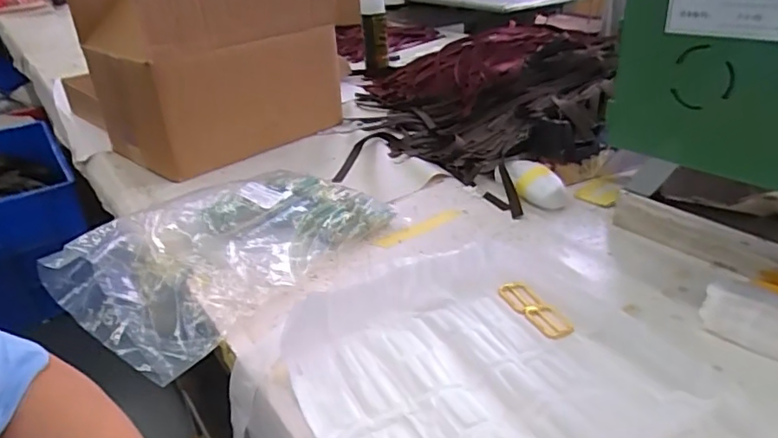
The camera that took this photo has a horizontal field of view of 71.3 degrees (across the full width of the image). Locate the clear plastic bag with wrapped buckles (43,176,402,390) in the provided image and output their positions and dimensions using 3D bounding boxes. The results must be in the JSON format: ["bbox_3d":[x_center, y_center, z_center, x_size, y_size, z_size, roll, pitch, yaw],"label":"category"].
[{"bbox_3d":[-0.184,0.013,0.642,0.215,0.082,0.351,19,36,35],"label":"clear plastic bag with wrapped buckles"}]

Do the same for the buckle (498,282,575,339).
[{"bbox_3d":[0.145,0.091,0.542,0.031,0.009,0.092,-15,30,-19],"label":"buckle"}]

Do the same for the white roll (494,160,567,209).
[{"bbox_3d":[0.198,-0.050,0.767,0.051,0.041,0.116,-15,31,-20],"label":"white roll"}]

